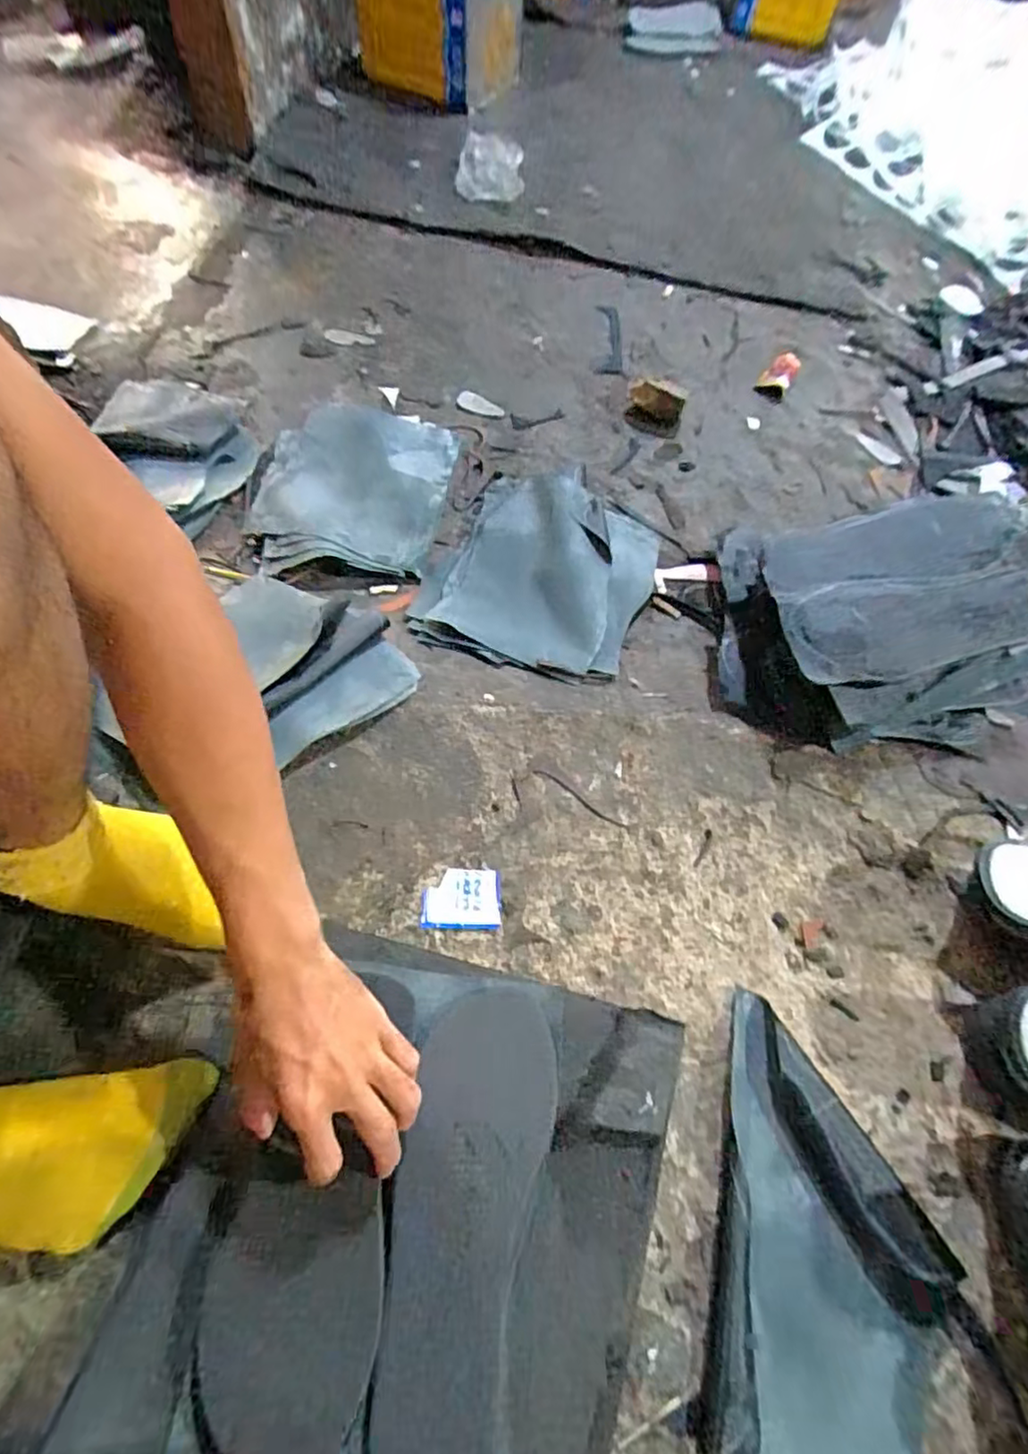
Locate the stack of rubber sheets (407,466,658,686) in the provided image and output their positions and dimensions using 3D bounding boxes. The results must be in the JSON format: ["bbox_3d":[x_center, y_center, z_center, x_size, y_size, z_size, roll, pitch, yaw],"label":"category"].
[{"bbox_3d":[0.036,-0.184,0.756,0.243,0.049,0.304,21,62,9],"label":"stack of rubber sheets"}]

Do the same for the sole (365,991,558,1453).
[{"bbox_3d":[-0.033,0.318,0.413,0.094,0.010,0.264,12,62,1],"label":"sole"}]

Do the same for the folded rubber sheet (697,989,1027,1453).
[{"bbox_3d":[0.233,0.354,0.433,0.176,0.027,0.269,14,61,5],"label":"folded rubber sheet"}]

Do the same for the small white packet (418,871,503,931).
[{"bbox_3d":[-0.044,0.147,0.541,0.064,0.007,0.049,2,61,-2],"label":"small white packet"}]

